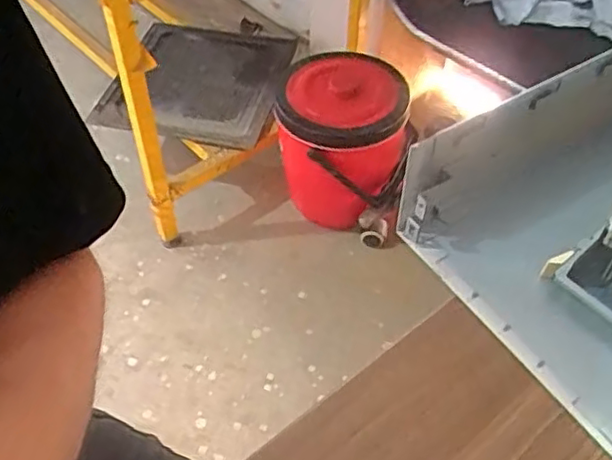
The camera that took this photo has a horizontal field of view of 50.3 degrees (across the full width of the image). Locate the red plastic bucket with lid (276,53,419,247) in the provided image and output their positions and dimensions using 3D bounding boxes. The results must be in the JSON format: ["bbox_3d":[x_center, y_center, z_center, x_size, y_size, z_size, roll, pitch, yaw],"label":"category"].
[{"bbox_3d":[0.076,-0.171,1.286,0.237,0.311,0.249,5,51,5],"label":"red plastic bucket with lid"}]

